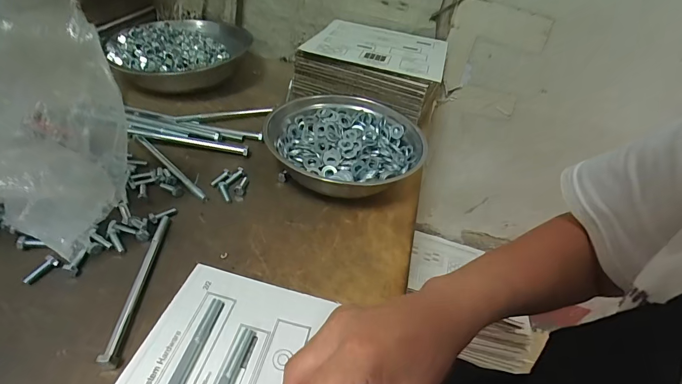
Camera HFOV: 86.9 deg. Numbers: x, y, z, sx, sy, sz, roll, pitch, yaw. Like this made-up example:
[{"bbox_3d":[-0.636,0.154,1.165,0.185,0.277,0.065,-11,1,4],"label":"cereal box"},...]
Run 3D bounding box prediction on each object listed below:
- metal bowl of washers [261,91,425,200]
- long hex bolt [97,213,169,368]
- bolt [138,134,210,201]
[{"bbox_3d":[0.006,-0.065,0.518,0.215,0.063,0.210,4,42,-4],"label":"metal bowl of washers"},{"bbox_3d":[-0.197,0.086,0.355,0.013,0.019,0.167,1,42,-7],"label":"long hex bolt"},{"bbox_3d":[-0.231,-0.035,0.486,0.162,0.011,0.011,34,48,26],"label":"bolt"}]

